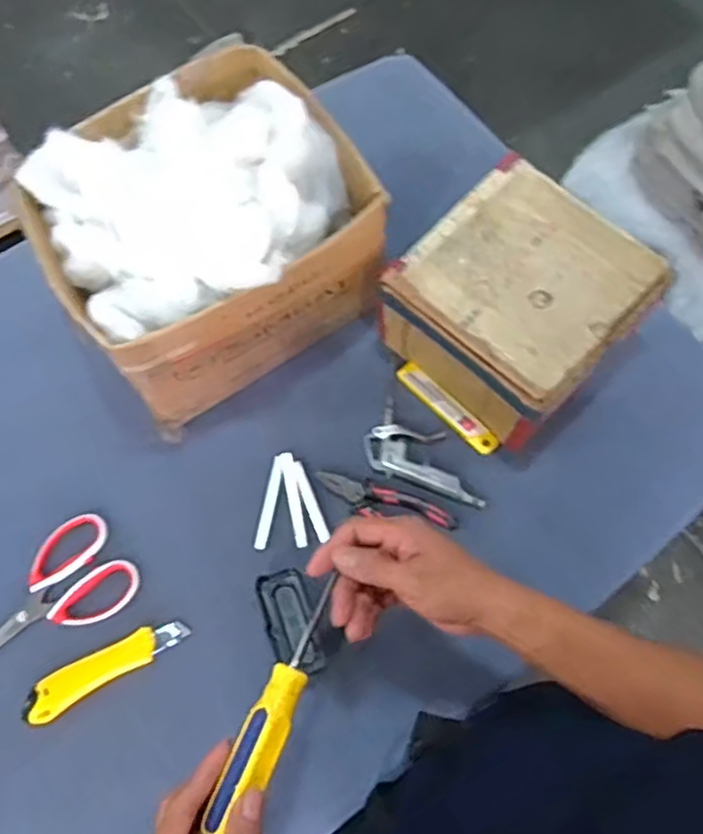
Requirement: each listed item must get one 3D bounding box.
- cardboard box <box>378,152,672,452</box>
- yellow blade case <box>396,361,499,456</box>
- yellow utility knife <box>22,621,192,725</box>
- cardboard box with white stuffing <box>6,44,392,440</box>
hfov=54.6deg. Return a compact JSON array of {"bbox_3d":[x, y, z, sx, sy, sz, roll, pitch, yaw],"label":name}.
[{"bbox_3d":[0.178,-0.120,0.738,0.215,0.132,0.228,42,76,16],"label":"cardboard box"},{"bbox_3d":[0.109,-0.012,0.767,0.026,0.009,0.138,-41,73,-13],"label":"yellow blade case"},{"bbox_3d":[-0.247,0.250,0.682,0.165,0.013,0.038,-30,71,-10],"label":"yellow utility knife"},{"bbox_3d":[-0.151,-0.194,0.715,0.298,0.210,0.266,-28,70,-9],"label":"cardboard box with white stuffing"}]

